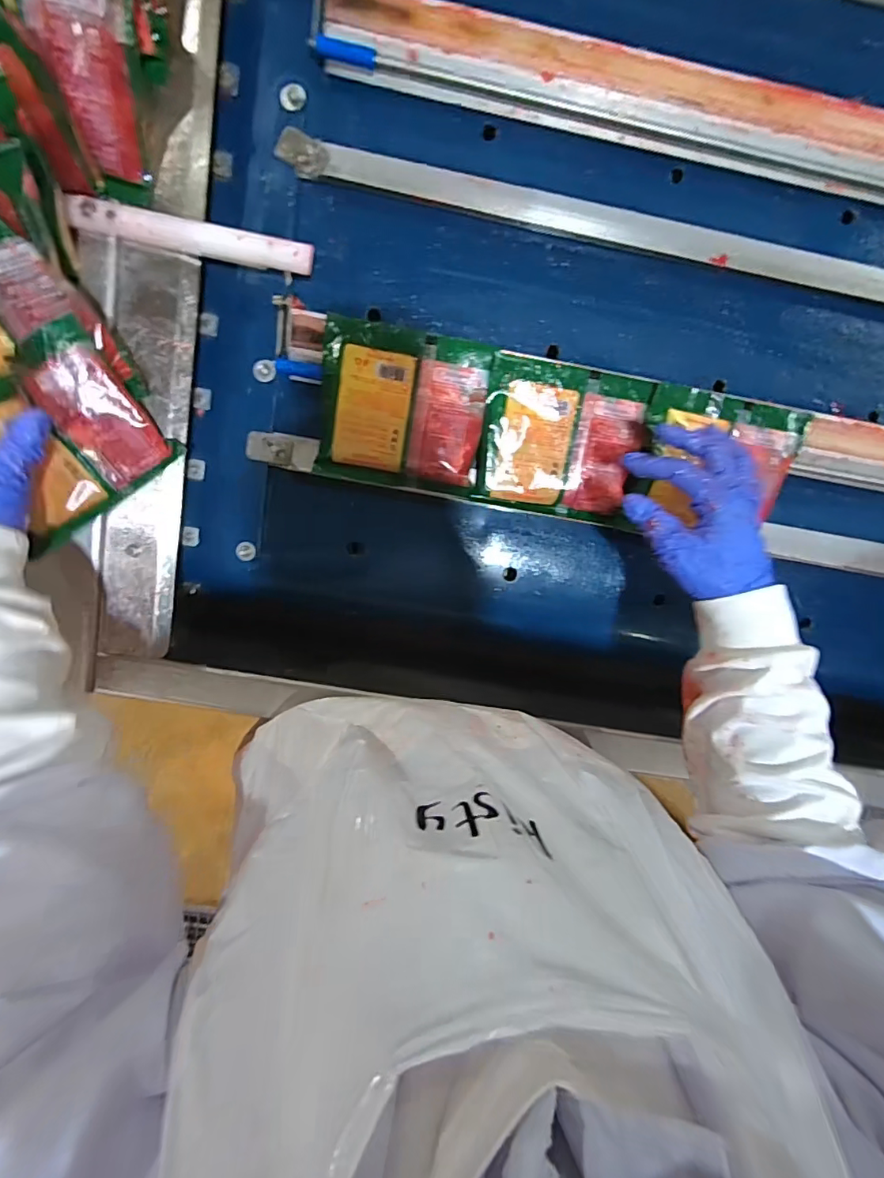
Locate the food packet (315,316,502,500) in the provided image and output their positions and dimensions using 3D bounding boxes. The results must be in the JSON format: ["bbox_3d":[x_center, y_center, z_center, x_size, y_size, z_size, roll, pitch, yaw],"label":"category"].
[{"bbox_3d":[-0.034,-0.158,0.460,0.143,0.018,0.130,8,105,-6],"label":"food packet"}]

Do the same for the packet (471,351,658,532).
[{"bbox_3d":[0.109,-0.131,0.471,0.144,0.016,0.127,10,105,-4],"label":"packet"}]

